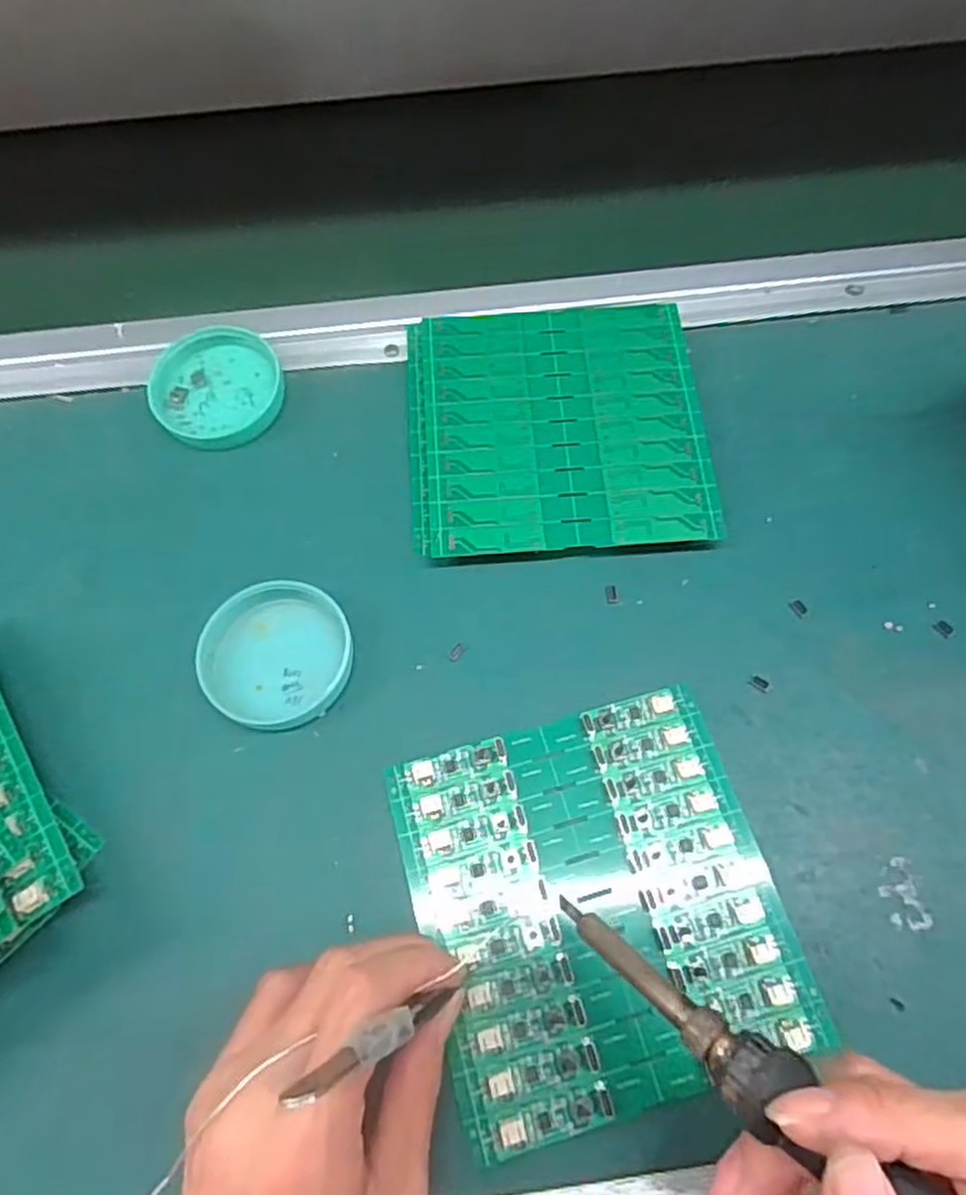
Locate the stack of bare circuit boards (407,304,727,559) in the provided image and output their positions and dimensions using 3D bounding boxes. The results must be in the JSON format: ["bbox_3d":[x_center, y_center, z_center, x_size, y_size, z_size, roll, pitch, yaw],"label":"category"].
[{"bbox_3d":[0.035,-0.084,0.369,0.142,0.016,0.137,-3,66,-1],"label":"stack of bare circuit boards"}]

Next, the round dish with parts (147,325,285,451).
[{"bbox_3d":[-0.137,-0.108,0.380,0.065,0.014,0.065,1,74,-2],"label":"round dish with parts"}]

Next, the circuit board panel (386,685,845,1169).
[{"bbox_3d":[0.044,0.114,0.285,0.133,0.005,0.137,-15,66,-6],"label":"circuit board panel"}]

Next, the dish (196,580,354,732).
[{"bbox_3d":[-0.090,0.025,0.321,0.062,0.015,0.061,0,66,1],"label":"dish"}]

